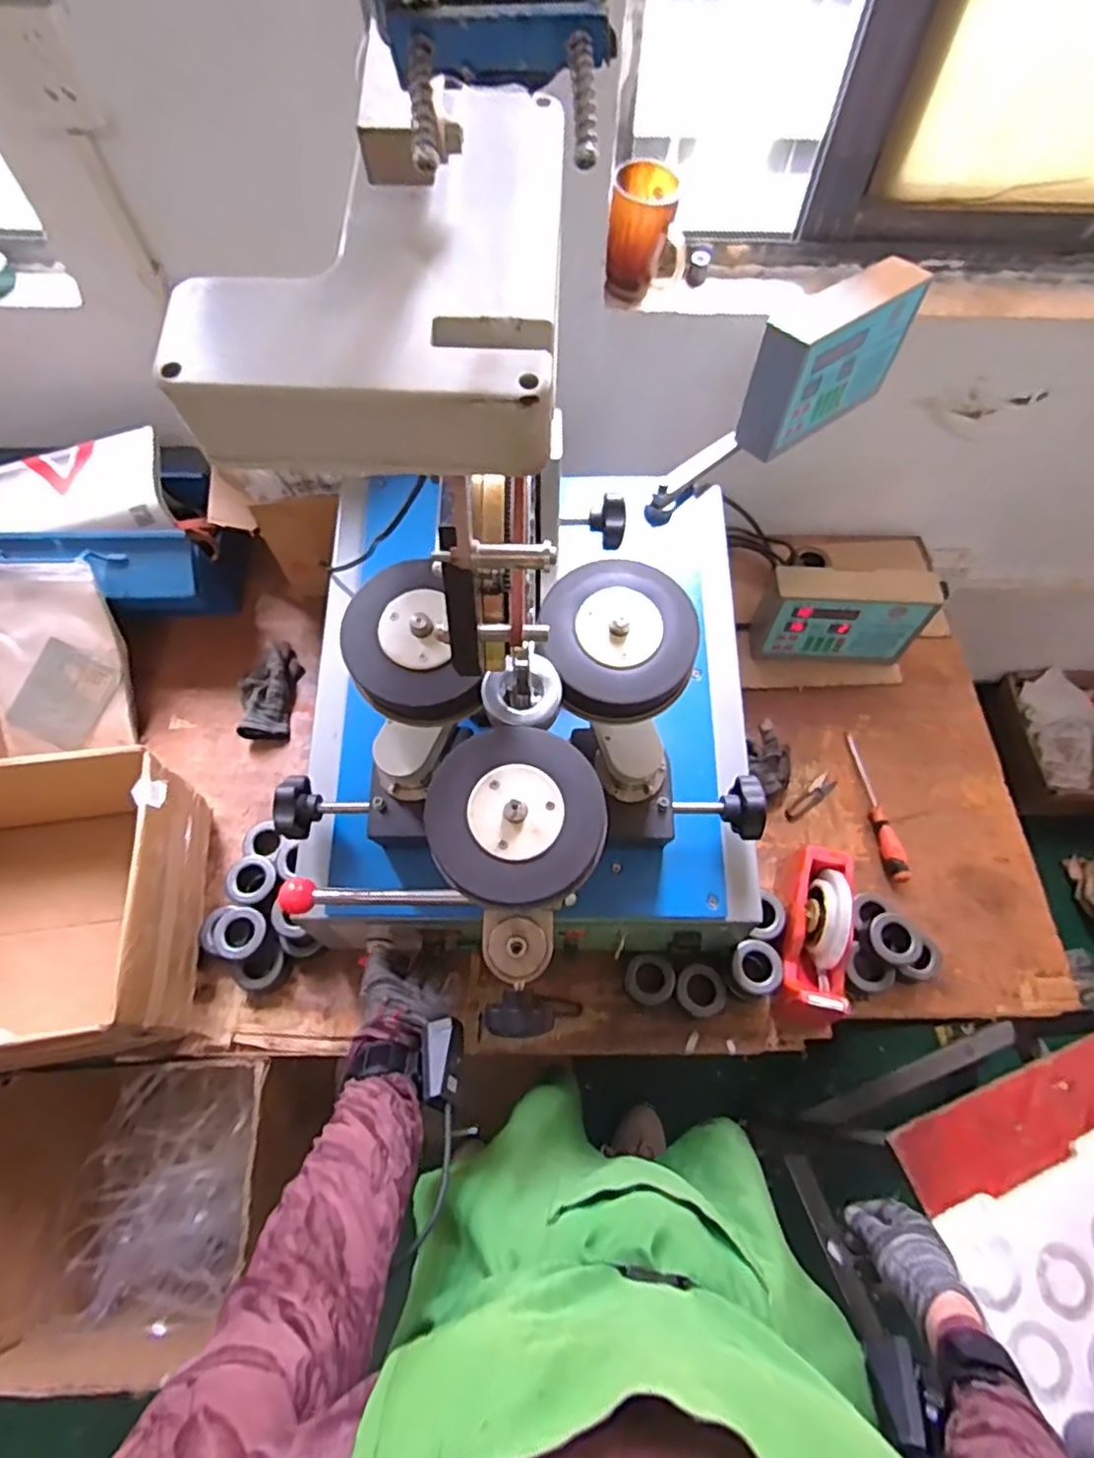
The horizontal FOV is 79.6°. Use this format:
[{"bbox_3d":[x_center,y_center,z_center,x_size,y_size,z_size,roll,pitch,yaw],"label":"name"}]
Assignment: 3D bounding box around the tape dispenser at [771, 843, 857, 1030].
[{"bbox_3d":[0.323,0.254,0.803,0.081,0.134,0.215,11,76,4],"label":"tape dispenser"}]

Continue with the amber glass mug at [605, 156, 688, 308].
[{"bbox_3d":[0.116,-0.589,0.790,0.097,0.122,0.079,4,63,1],"label":"amber glass mug"}]

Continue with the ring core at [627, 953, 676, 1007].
[{"bbox_3d":[0.127,0.314,0.818,0.057,0.040,0.057,0,63,-1],"label":"ring core"}]

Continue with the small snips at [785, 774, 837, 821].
[{"bbox_3d":[0.376,0.101,0.945,0.097,0.010,0.025,-35,69,-17],"label":"small snips"}]

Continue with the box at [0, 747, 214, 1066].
[{"bbox_3d":[-0.603,0.210,0.781,0.335,0.182,0.348,-4,64,-3],"label":"box"}]

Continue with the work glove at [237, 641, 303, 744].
[{"bbox_3d":[-0.424,-0.061,0.997,0.085,0.040,0.157,-2,63,-2],"label":"work glove"}]

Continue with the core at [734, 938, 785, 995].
[{"bbox_3d":[0.251,0.283,0.777,0.061,0.021,0.059,0,63,-1],"label":"core"}]

